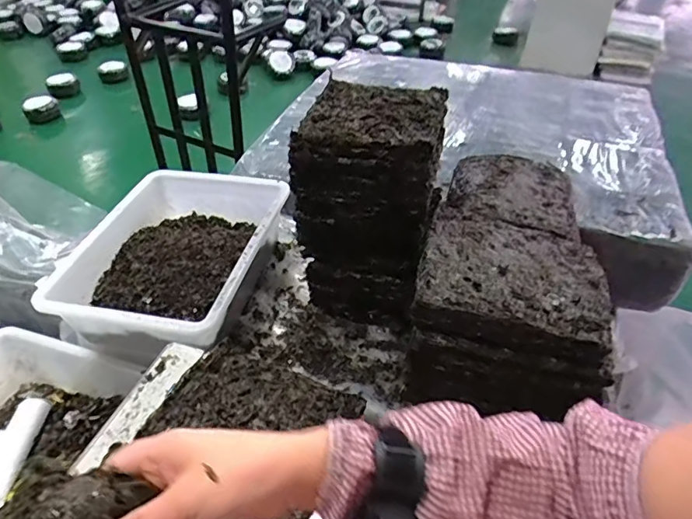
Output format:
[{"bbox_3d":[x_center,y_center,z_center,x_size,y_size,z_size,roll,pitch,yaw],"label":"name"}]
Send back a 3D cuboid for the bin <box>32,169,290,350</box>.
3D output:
[{"bbox_3d":[-0.271,-0.010,0.843,0.284,0.100,0.350,9,42,9],"label":"bin"}]

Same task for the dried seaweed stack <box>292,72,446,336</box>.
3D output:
[{"bbox_3d":[0.037,-0.082,0.782,0.183,0.306,0.183,10,42,11],"label":"dried seaweed stack"}]

